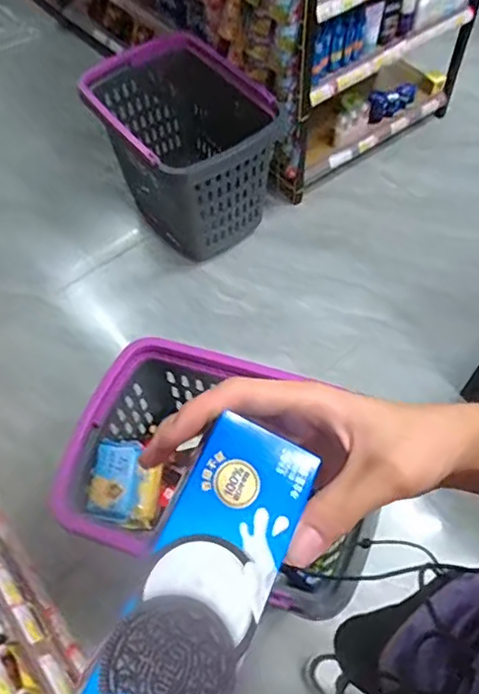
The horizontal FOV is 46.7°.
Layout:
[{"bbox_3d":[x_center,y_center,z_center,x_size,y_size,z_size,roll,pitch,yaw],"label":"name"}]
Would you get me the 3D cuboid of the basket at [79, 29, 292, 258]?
[{"bbox_3d":[-0.190,-0.664,1.860,0.454,0.460,0.611,-34,63,-17],"label":"basket"}]

